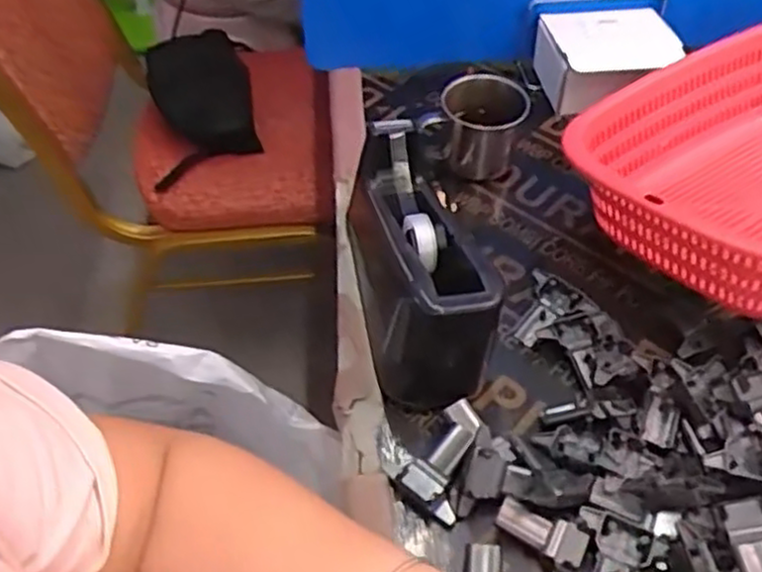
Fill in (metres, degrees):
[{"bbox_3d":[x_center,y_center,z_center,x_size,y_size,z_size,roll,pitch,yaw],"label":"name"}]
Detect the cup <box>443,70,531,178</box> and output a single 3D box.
[{"bbox_3d":[0.095,-0.144,0.686,0.071,0.072,0.069,0,51,0],"label":"cup"}]

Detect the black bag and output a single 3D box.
[{"bbox_3d":[-0.294,-0.303,1.210,0.164,0.068,0.319,-11,52,-8],"label":"black bag"}]

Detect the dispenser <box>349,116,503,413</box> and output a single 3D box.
[{"bbox_3d":[0.029,-0.019,0.561,0.084,0.112,0.196,-8,50,-5],"label":"dispenser"}]

